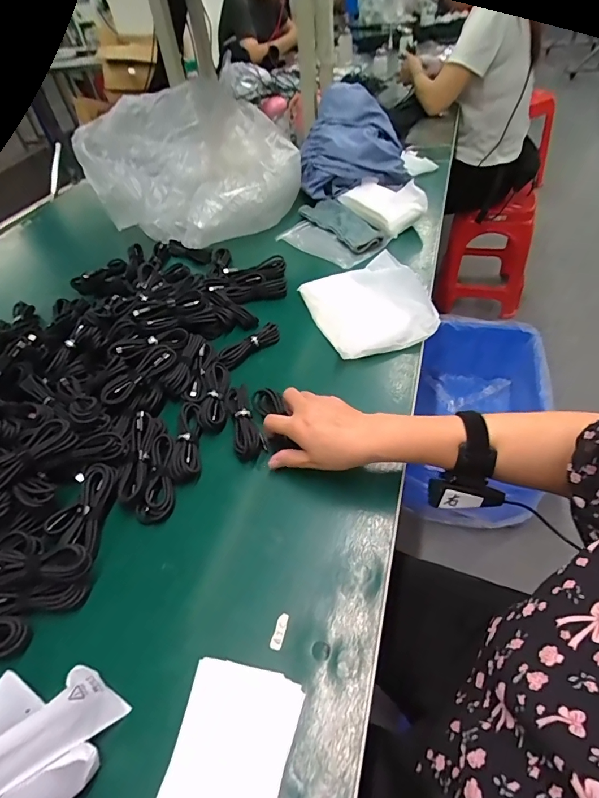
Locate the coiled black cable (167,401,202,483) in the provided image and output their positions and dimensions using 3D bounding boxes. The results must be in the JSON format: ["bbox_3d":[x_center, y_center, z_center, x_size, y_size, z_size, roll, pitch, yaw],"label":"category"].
[{"bbox_3d":[-0.140,0.049,0.516,0.035,0.026,0.114,-9,47,-2],"label":"coiled black cable"}]

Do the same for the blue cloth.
[{"bbox_3d":[0.111,-0.557,0.901,0.239,0.180,0.199,-6,47,2],"label":"blue cloth"}]

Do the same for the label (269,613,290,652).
[{"bbox_3d":[-0.018,0.208,0.374,0.011,0.004,0.030,10,50,16],"label":"label"}]

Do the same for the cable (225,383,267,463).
[{"bbox_3d":[-0.072,0.028,0.525,0.036,0.019,0.115,-18,48,-10],"label":"cable"}]

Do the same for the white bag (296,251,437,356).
[{"bbox_3d":[0.110,-0.147,0.653,0.169,0.041,0.195,-17,48,-8],"label":"white bag"}]

